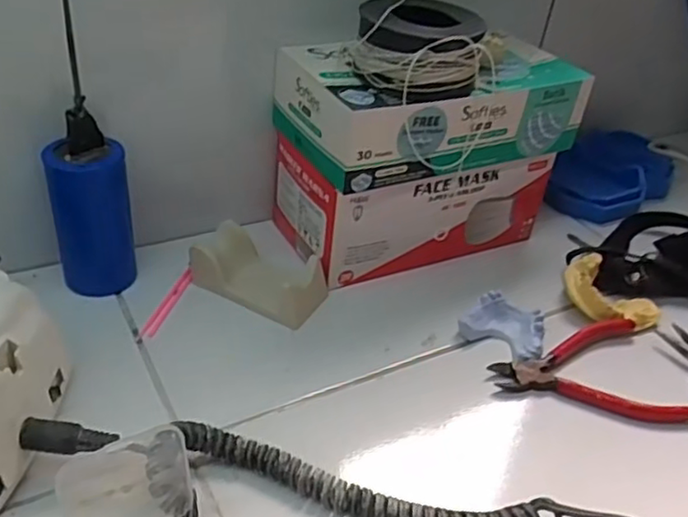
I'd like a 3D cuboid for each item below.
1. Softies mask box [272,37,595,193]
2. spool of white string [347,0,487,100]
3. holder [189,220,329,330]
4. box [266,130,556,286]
[{"bbox_3d":[0.065,-0.117,0.495,0.206,0.061,0.115,-16,43,-29],"label":"Softies mask box"},{"bbox_3d":[0.047,-0.137,0.437,0.090,0.049,0.074,7,36,-1],"label":"spool of white string"},{"bbox_3d":[-0.062,0.011,0.475,0.090,0.031,0.058,21,38,17],"label":"holder"},{"bbox_3d":[0.059,-0.055,0.532,0.205,0.078,0.094,-12,41,-24],"label":"box"}]

